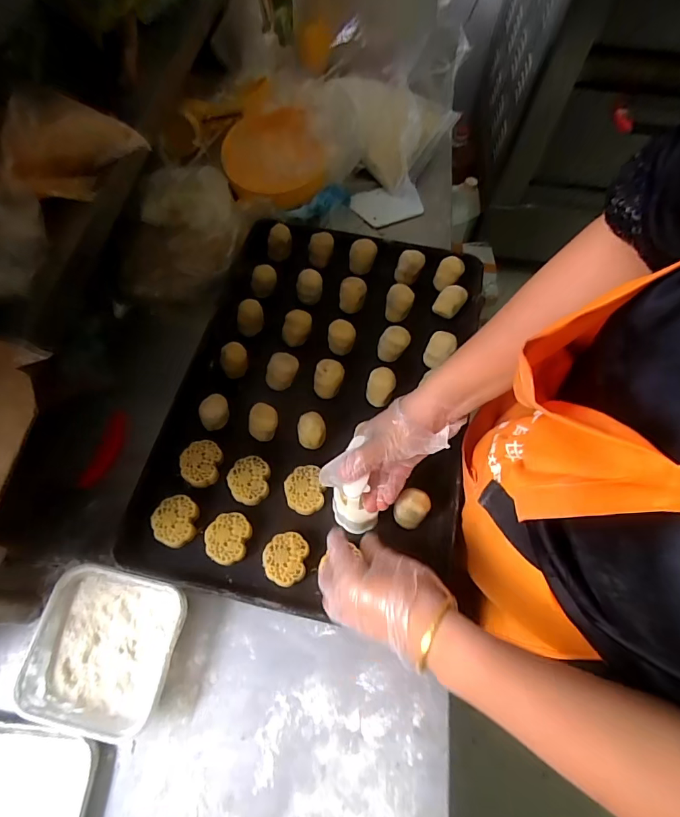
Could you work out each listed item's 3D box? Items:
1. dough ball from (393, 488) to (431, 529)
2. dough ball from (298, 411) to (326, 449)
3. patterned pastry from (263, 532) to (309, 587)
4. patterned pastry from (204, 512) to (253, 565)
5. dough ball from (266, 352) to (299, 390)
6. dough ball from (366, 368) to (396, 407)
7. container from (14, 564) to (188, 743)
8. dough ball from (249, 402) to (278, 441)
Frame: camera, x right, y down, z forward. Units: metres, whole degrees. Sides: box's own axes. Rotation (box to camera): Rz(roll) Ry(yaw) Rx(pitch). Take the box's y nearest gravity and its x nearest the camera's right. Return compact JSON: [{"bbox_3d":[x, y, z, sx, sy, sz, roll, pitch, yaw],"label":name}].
[{"bbox_3d":[0.087,0.122,0.544,0.038,0.032,0.040,1,63,-2],"label":"dough ball"},{"bbox_3d":[-0.038,0.029,0.600,0.036,0.035,0.039,1,63,-2],"label":"dough ball"},{"bbox_3d":[-0.066,0.184,0.541,0.052,0.023,0.060,9,63,2],"label":"patterned pastry"},{"bbox_3d":[-0.138,0.160,0.549,0.052,0.022,0.060,14,63,5],"label":"patterned pastry"},{"bbox_3d":[-0.083,-0.053,0.643,0.044,0.043,0.042,13,63,4],"label":"dough ball"},{"bbox_3d":[0.059,-0.031,0.638,0.037,0.052,0.035,1,63,-2],"label":"dough ball"},{"bbox_3d":[-0.270,0.283,0.523,0.156,0.063,0.161,13,63,5],"label":"container"},{"bbox_3d":[-0.105,0.018,0.604,0.040,0.031,0.044,1,63,-2],"label":"dough ball"}]

